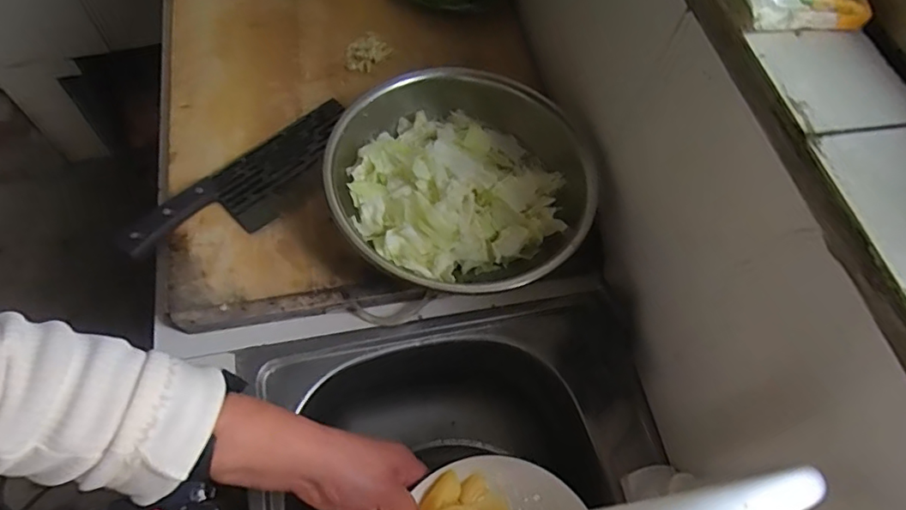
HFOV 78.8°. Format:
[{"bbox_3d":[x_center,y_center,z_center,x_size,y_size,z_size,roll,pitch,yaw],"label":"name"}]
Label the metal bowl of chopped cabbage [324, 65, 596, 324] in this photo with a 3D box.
[{"bbox_3d":[0.009,-0.077,0.616,0.273,0.079,0.279,2,63,-3],"label":"metal bowl of chopped cabbage"}]

